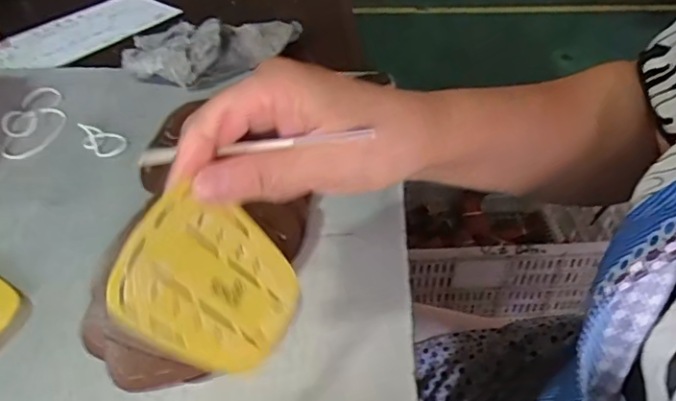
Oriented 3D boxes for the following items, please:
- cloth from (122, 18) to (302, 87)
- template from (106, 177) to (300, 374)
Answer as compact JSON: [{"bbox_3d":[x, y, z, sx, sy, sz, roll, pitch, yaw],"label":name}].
[{"bbox_3d":[-0.113,-0.149,0.533,0.170,0.038,0.078,-29,50,-28],"label":"cloth"},{"bbox_3d":[-0.056,0.038,0.258,0.008,0.084,0.067,-14,44,47],"label":"template"}]

